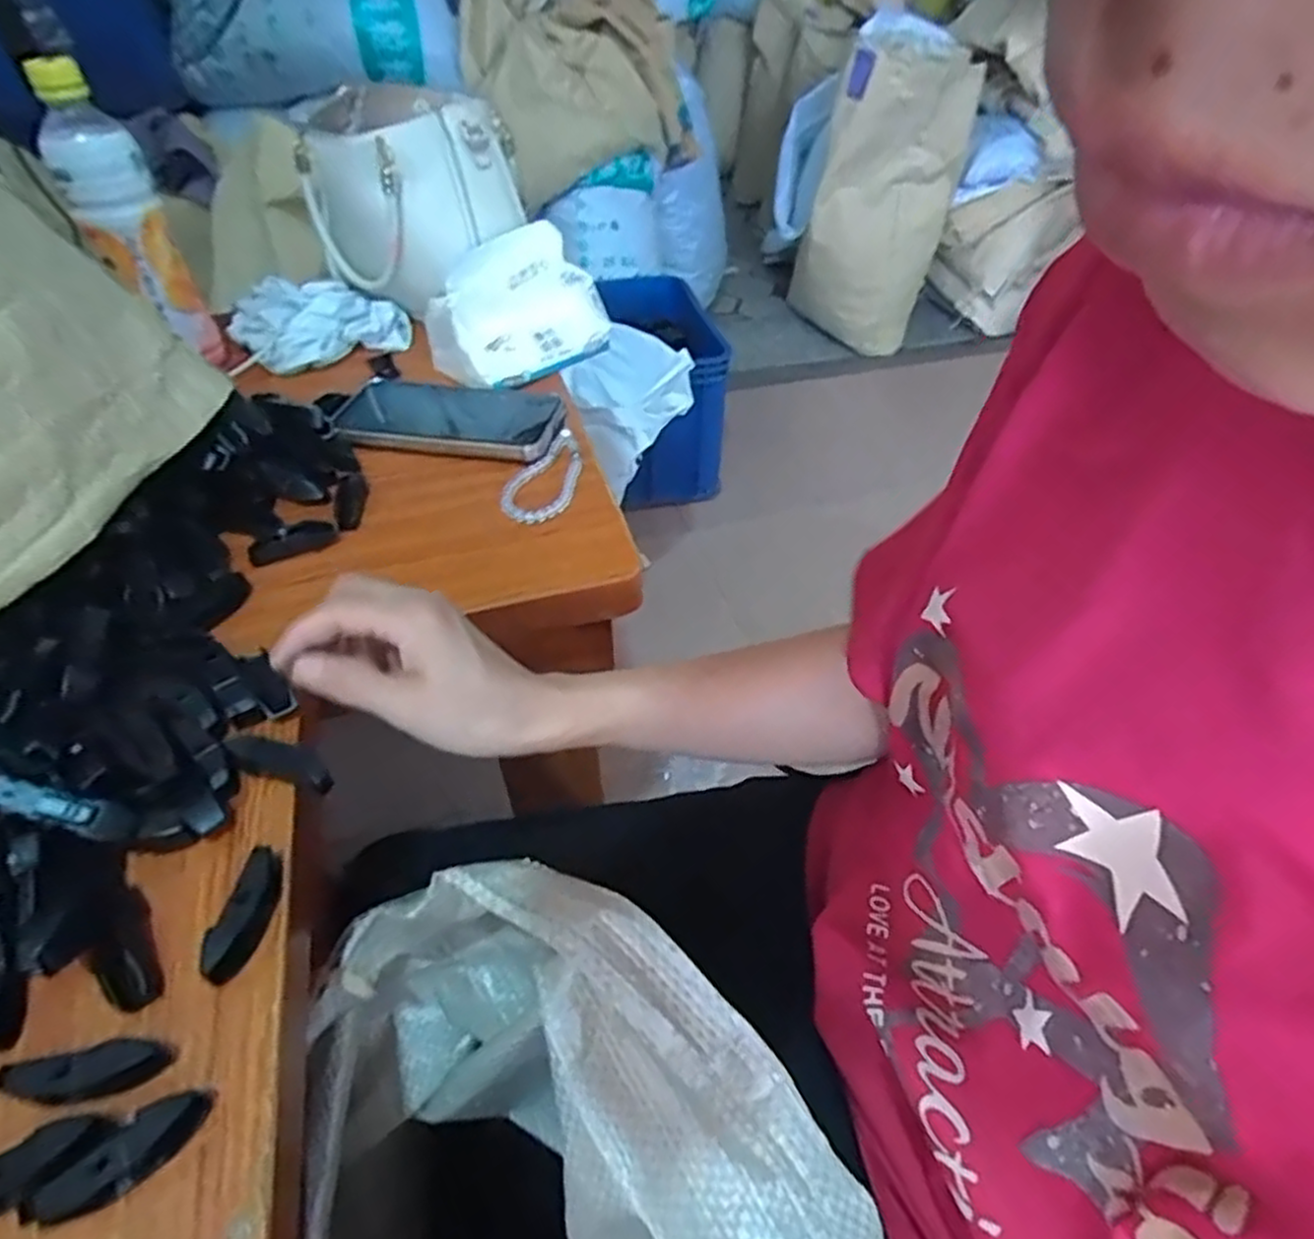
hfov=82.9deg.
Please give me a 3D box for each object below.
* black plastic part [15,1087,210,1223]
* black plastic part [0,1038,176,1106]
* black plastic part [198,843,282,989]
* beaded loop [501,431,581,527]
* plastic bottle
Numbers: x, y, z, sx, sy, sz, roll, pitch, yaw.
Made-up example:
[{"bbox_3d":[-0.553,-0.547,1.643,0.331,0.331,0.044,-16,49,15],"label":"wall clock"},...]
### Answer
[{"bbox_3d":[-0.175,0.178,0.245,0.054,0.018,0.016,-24,49,-21],"label":"black plastic part"},{"bbox_3d":[-0.202,0.161,0.262,0.052,0.015,0.015,-6,45,-5],"label":"black plastic part"},{"bbox_3d":[-0.167,0.119,0.302,0.013,0.018,0.052,5,45,6],"label":"black plastic part"},{"bbox_3d":[-0.081,-0.104,0.537,0.049,0.008,0.108,5,45,6],"label":"beaded loop"},{"bbox_3d":[-0.426,-0.316,0.603,0.064,0.216,0.064,-28,51,-24],"label":"plastic bottle"}]

